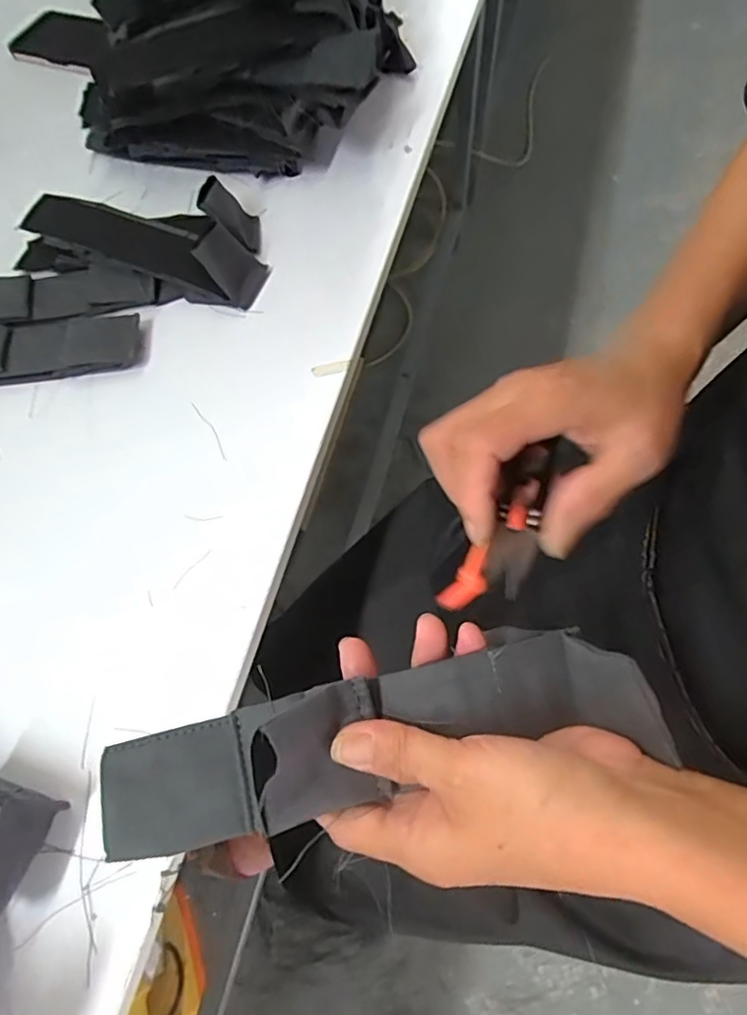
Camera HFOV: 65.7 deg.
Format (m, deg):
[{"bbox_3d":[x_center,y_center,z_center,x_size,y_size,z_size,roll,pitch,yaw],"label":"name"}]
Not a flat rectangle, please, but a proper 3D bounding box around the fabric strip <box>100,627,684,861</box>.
[{"bbox_3d":[-0.004,0.086,0.216,0.200,0.037,0.047,-16,68,1],"label":"fabric strip"}]

